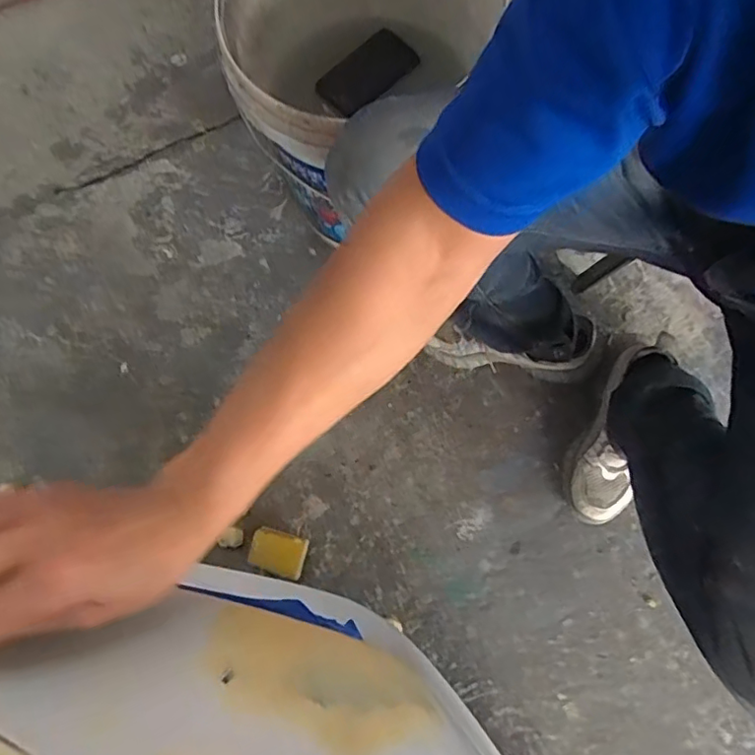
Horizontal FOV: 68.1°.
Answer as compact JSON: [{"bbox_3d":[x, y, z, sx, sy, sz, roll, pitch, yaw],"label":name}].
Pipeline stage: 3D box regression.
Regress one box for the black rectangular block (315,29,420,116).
[{"bbox_3d":[-0.014,-0.414,0.760,0.138,0.013,0.063,-39,120,-2],"label":"black rectangular block"}]

